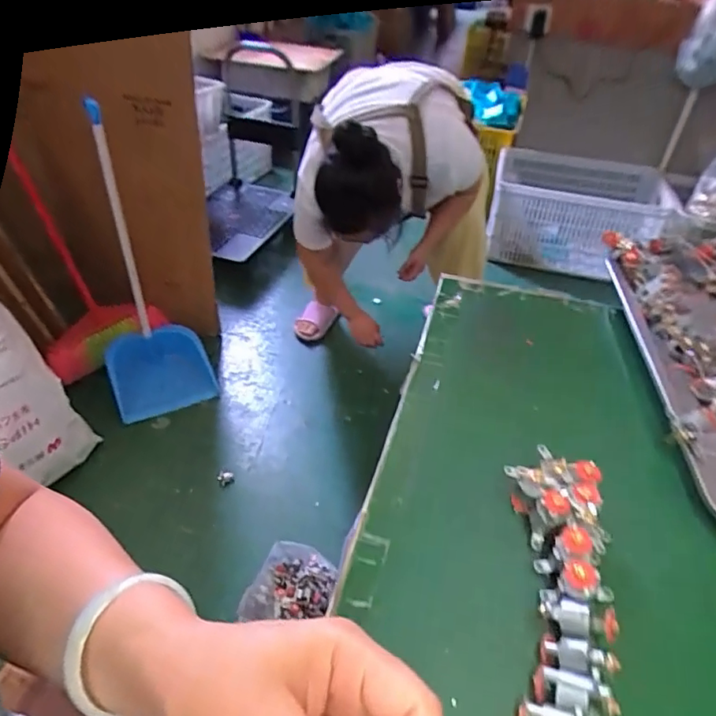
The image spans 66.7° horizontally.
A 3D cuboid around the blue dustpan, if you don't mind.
[{"bbox_3d":[-0.531,-0.207,1.305,0.248,0.702,0.189,-12,20,-14],"label":"blue dustpan"}]

